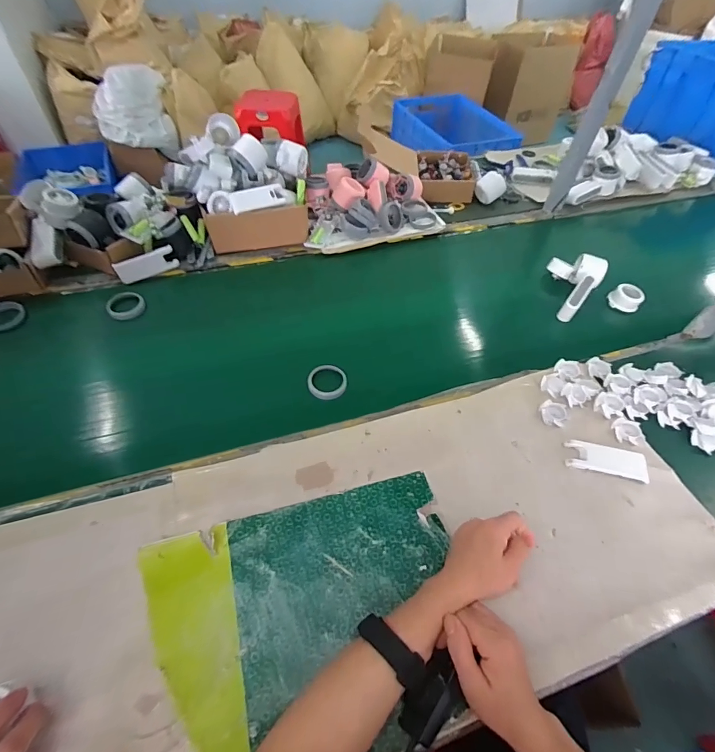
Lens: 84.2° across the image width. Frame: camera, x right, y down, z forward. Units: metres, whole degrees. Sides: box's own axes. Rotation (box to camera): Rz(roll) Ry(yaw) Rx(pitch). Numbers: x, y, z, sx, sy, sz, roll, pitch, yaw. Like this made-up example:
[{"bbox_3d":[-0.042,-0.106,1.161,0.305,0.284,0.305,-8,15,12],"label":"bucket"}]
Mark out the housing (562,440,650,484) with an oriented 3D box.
[{"bbox_3d":[0.340,0.115,0.540,0.103,0.013,0.040,14,52,6],"label":"housing"}]

